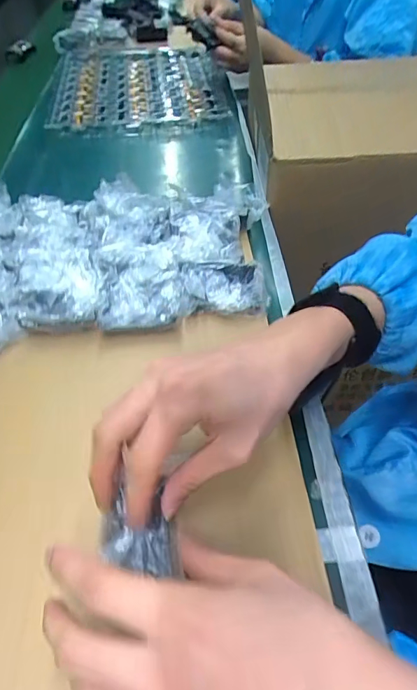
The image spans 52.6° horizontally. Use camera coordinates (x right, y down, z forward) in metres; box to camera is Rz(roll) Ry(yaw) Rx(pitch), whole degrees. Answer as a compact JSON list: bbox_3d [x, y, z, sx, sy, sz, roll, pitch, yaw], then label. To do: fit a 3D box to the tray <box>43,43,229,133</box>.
[{"bbox_3d":[-0.118,-0.494,0.788,0.304,0.029,0.391,-7,49,-2],"label":"tray"}]

